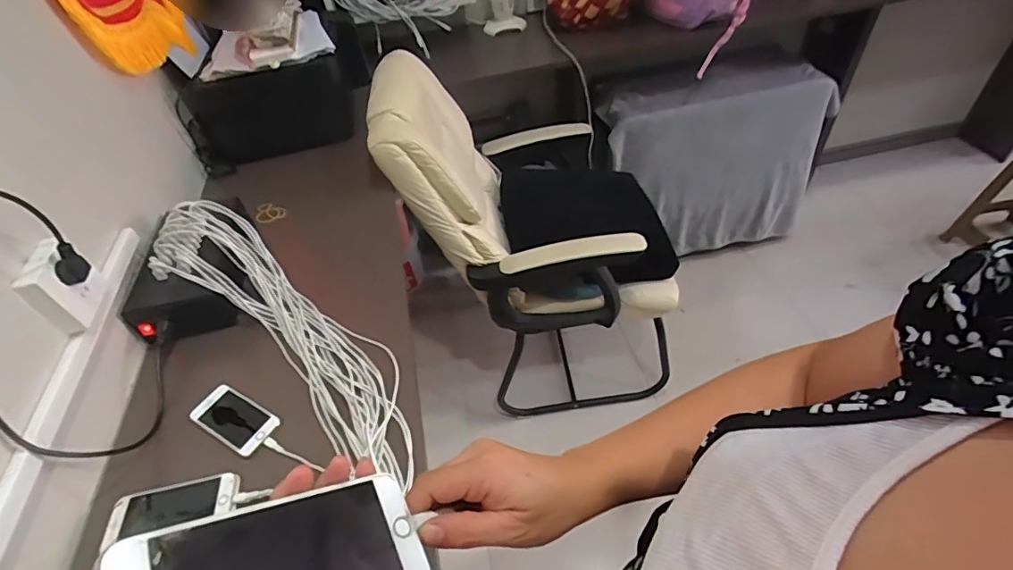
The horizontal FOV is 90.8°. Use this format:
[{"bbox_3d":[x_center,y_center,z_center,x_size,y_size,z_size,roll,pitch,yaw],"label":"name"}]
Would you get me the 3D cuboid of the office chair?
[{"bbox_3d":[0.091,-0.116,1.395,0.683,0.959,0.529,-8,45,-3],"label":"office chair"}]

